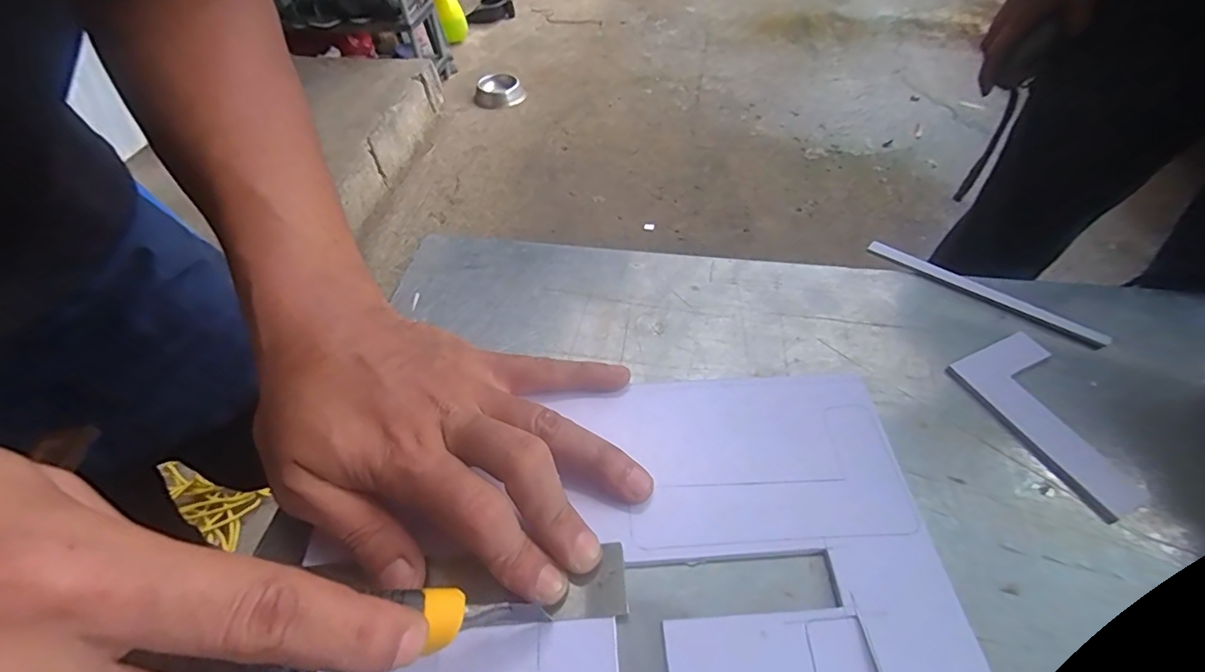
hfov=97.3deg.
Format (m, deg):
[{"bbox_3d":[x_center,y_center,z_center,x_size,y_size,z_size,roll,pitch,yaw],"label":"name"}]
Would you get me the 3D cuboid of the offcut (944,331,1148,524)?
[{"bbox_3d":[0.204,0.035,0.237,0.049,0.004,0.082,-21,51,-13],"label":"offcut"}]

